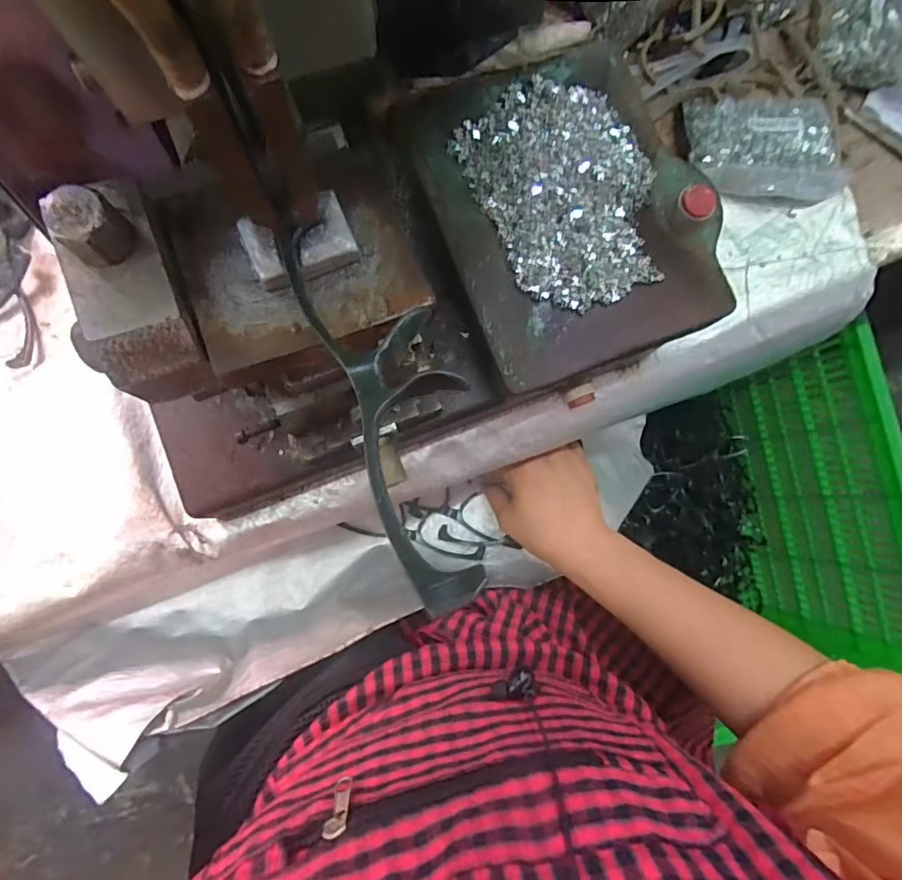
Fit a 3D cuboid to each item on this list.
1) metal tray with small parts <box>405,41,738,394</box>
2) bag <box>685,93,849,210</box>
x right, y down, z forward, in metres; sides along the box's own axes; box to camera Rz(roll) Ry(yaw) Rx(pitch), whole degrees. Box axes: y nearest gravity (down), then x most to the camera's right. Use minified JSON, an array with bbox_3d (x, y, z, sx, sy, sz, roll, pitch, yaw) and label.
[{"bbox_3d":[0.074,-0.144,0.326,0.160,0.018,0.195,-20,85,-5],"label":"metal tray with small parts"},{"bbox_3d":[0.254,-0.236,0.421,0.128,0.033,0.076,-1,84,-3],"label":"bag"}]

